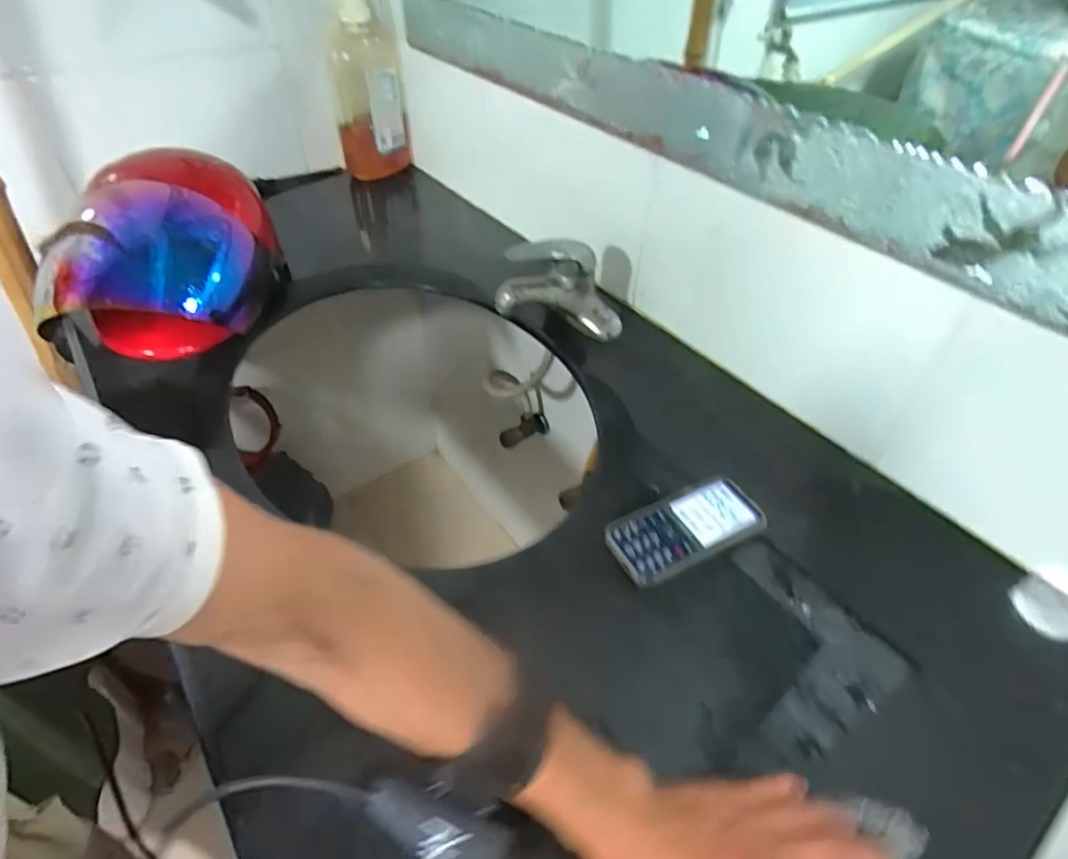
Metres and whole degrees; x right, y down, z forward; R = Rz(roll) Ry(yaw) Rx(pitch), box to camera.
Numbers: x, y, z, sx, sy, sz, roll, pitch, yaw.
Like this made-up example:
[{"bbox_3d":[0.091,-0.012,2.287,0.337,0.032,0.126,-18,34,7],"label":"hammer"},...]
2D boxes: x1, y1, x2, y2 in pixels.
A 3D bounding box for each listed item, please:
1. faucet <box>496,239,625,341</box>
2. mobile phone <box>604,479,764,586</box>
[{"bbox_3d":[0.031,-0.160,0.681,0.142,0.103,0.054,0,45,-2],"label":"faucet"},{"bbox_3d":[0.127,0.081,0.496,0.134,0.013,0.061,-19,49,-20],"label":"mobile phone"}]

